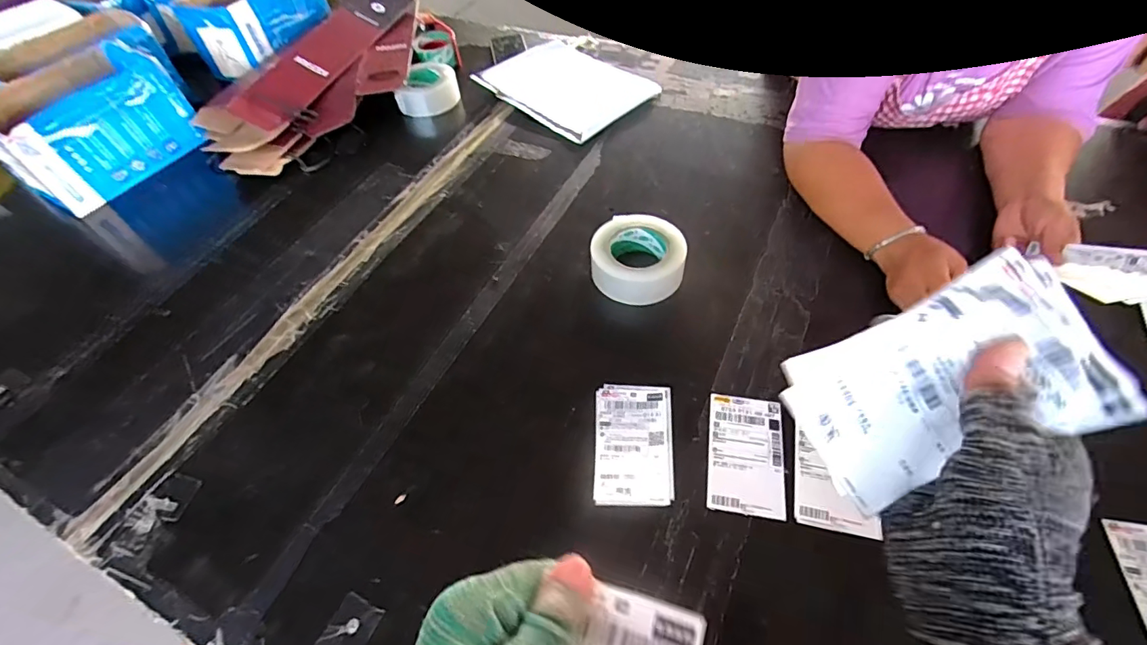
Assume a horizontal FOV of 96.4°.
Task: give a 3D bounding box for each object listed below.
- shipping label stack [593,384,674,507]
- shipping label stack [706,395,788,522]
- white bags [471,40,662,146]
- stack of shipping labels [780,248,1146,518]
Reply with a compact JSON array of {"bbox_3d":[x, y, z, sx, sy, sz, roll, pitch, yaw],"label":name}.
[{"bbox_3d":[0.069,0.134,0.582,0.086,0.004,0.144,2,54,3],"label":"shipping label stack"},{"bbox_3d":[0.193,0.145,0.574,0.080,0.006,0.138,8,54,7],"label":"shipping label stack"},{"bbox_3d":[-0.012,-0.499,1.072,0.324,0.010,0.257,37,63,25],"label":"white bags"},{"bbox_3d":[0.177,0.030,0.244,0.132,0.027,0.080,-28,91,9],"label":"stack of shipping labels"}]

